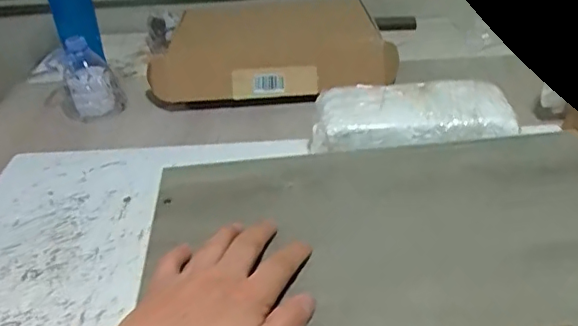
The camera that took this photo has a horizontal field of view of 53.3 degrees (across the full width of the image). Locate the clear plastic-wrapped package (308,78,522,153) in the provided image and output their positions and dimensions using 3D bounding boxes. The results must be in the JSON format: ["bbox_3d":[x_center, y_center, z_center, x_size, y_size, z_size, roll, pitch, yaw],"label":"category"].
[{"bbox_3d":[0.149,-0.062,0.710,0.242,0.038,0.122,-5,32,-2],"label":"clear plastic-wrapped package"}]

